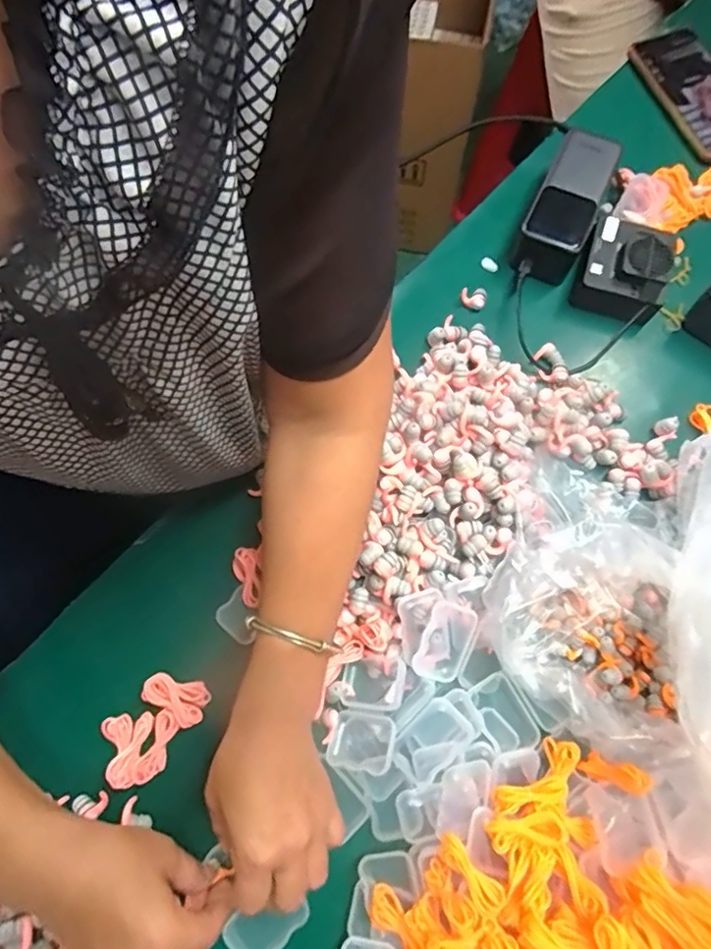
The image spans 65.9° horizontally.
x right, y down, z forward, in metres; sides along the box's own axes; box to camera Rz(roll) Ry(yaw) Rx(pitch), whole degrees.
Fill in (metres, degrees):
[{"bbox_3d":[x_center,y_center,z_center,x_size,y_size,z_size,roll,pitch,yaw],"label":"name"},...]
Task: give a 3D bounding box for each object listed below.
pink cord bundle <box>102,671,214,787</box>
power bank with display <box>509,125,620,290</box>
[{"bbox_3d":[-0.148,0.185,0.406,0.083,0.021,0.052,-41,77,-10],"label":"pink cord bundle"},{"bbox_3d":[0.189,-0.241,0.502,0.055,0.052,0.140,24,76,8],"label":"power bank with display"}]

